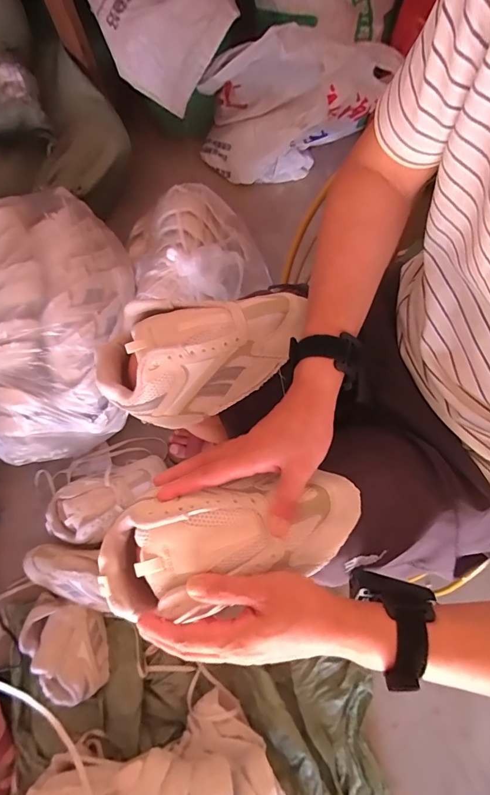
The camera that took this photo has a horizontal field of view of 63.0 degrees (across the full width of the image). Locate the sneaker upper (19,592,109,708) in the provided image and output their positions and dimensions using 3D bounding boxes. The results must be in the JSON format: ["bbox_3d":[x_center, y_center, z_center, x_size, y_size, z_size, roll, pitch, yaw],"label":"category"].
[{"bbox_3d":[-0.337,0.468,0.758,0.125,0.077,0.188,-16,72,-4],"label":"sneaker upper"}]

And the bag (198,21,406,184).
[{"bbox_3d":[0.107,-0.714,0.992,0.456,0.328,0.180,6,72,3],"label":"bag"}]

